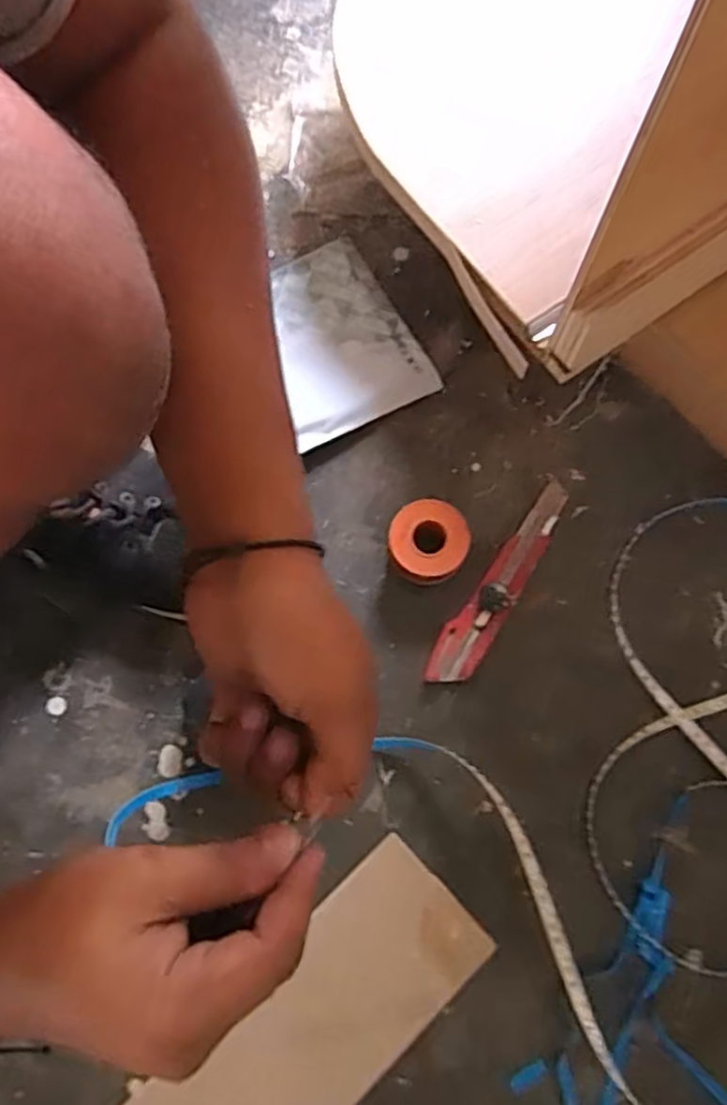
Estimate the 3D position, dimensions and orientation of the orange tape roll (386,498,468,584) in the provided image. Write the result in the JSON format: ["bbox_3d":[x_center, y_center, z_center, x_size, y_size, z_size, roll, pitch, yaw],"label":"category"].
[{"bbox_3d":[0.047,-0.007,0.540,0.056,0.030,0.057,0,75,-1],"label":"orange tape roll"}]

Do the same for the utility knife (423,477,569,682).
[{"bbox_3d":[0.101,0.019,0.540,0.032,0.019,0.176,32,77,7],"label":"utility knife"}]

